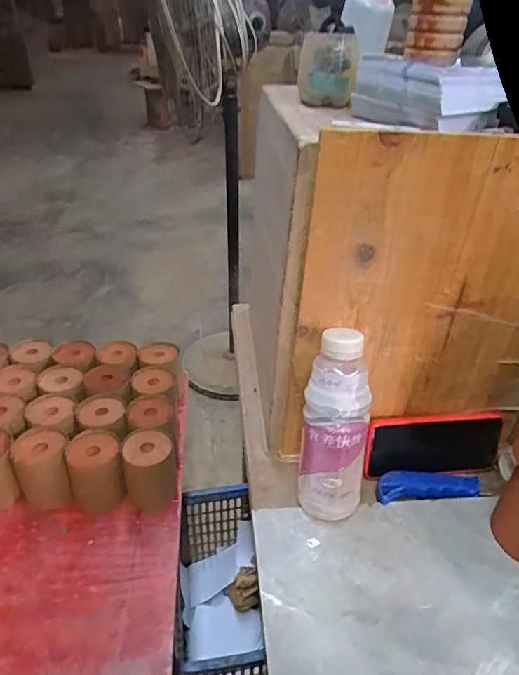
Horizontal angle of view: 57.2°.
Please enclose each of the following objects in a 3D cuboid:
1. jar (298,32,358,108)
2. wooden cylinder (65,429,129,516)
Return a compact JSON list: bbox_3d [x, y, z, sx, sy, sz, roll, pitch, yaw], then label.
[{"bbox_3d":[0.072,-0.281,0.499,0.048,0.068,0.049,1,35,-1],"label":"jar"},{"bbox_3d":[-0.265,0.220,0.774,0.083,0.104,0.087,1,35,-1],"label":"wooden cylinder"}]

